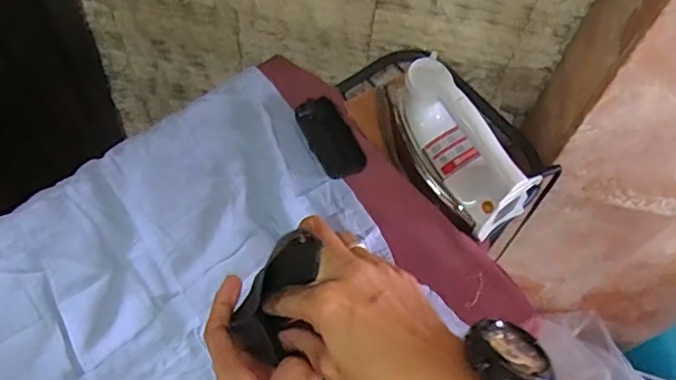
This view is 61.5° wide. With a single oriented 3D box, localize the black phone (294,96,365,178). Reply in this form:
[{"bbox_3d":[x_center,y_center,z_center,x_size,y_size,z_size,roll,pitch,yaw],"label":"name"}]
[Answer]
[{"bbox_3d":[-0.010,-0.064,0.697,0.054,0.011,0.106,-26,77,-3],"label":"black phone"}]

